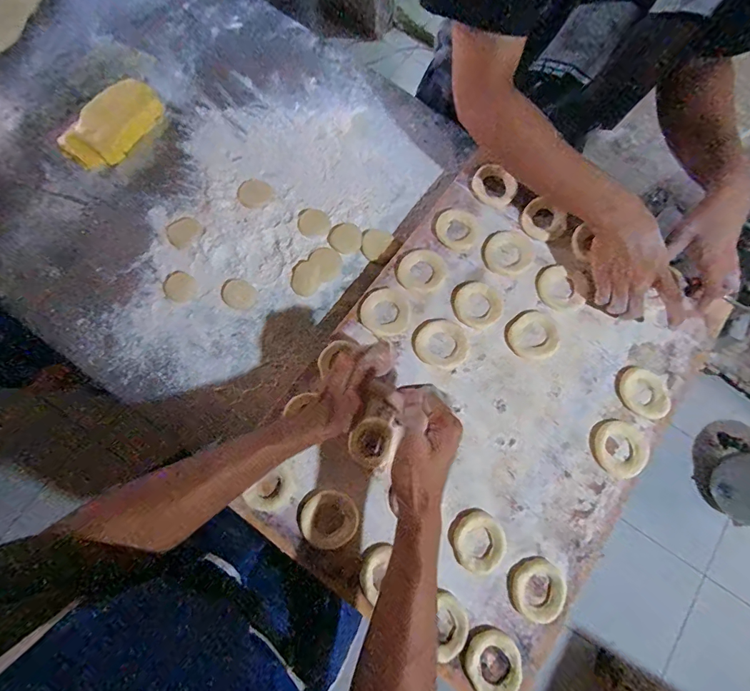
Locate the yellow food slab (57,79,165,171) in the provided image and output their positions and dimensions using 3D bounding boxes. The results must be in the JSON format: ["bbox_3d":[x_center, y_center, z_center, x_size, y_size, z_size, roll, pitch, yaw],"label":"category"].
[{"bbox_3d":[-0.391,-0.329,0.604,0.075,0.033,0.154,41,80,10],"label":"yellow food slab"}]

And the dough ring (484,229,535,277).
[{"bbox_3d":[0.184,-0.127,0.554,0.060,0.005,0.072,42,80,11],"label":"dough ring"}]

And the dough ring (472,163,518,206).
[{"bbox_3d":[0.169,-0.227,0.578,0.051,0.008,0.063,-44,79,-9],"label":"dough ring"}]

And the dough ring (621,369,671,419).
[{"bbox_3d":[0.346,0.062,0.518,0.062,0.010,0.061,0,76,1],"label":"dough ring"}]

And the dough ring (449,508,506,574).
[{"bbox_3d":[0.118,0.226,0.466,0.061,0.018,0.061,0,76,1],"label":"dough ring"}]

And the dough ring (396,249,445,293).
[{"bbox_3d":[0.063,-0.100,0.542,0.065,0.005,0.058,-42,79,-9],"label":"dough ring"}]

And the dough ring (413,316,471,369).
[{"bbox_3d":[0.086,-0.003,0.522,0.071,0.006,0.062,25,78,7],"label":"dough ring"}]

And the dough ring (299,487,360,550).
[{"bbox_3d":[-0.052,0.202,0.467,0.063,0.016,0.062,0,76,1],"label":"dough ring"}]

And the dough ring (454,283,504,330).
[{"bbox_3d":[0.136,-0.052,0.533,0.063,0.008,0.059,0,76,1],"label":"dough ring"}]

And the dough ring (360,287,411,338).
[{"bbox_3d":[0.015,-0.044,0.528,0.064,0.005,0.062,0,76,1],"label":"dough ring"}]

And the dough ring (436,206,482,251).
[{"bbox_3d":[0.116,-0.162,0.559,0.060,0.005,0.058,0,76,1],"label":"dough ring"}]

